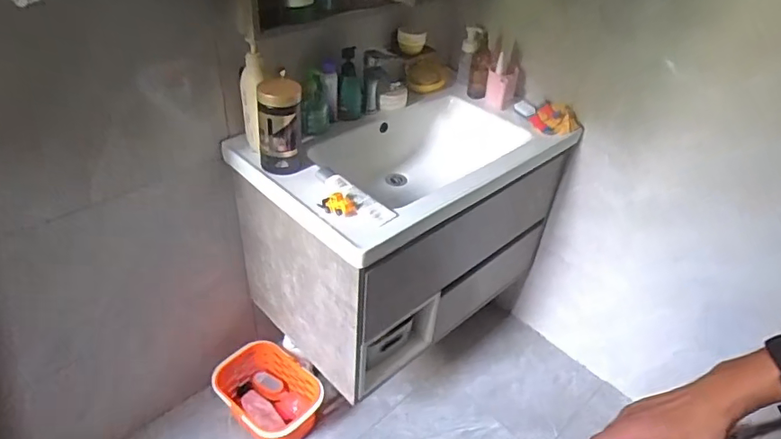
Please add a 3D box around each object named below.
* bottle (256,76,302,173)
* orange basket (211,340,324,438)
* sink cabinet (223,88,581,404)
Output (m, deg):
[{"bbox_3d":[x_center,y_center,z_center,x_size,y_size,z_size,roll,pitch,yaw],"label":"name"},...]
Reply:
[{"bbox_3d":[-0.246,-0.205,1.169,0.104,0.193,0.094,-3,39,-9],"label":"bottle"},{"bbox_3d":[-0.355,0.541,1.592,0.324,0.164,0.249,31,46,29],"label":"orange basket"},{"bbox_3d":[0.028,0.008,1.519,0.762,0.590,0.522,-28,48,-35],"label":"sink cabinet"}]

